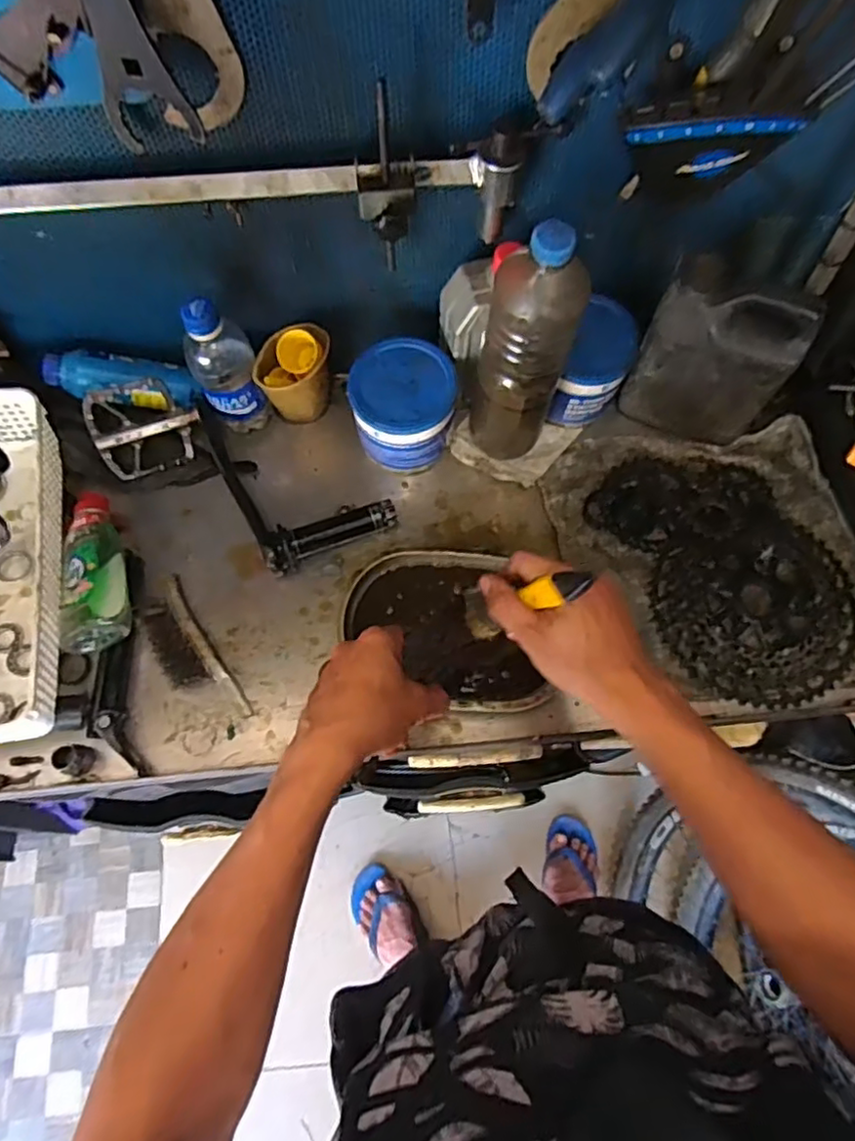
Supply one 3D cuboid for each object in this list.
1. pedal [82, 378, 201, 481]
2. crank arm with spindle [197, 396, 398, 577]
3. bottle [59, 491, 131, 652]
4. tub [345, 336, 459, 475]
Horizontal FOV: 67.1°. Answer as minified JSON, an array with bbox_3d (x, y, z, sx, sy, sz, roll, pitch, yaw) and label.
[{"bbox_3d":[-0.287,-0.146,0.663,0.102,0.092,0.021,-19,32,-12],"label":"pedal"},{"bbox_3d":[-0.136,-0.107,0.665,0.136,0.056,0.196,-27,71,-9],"label":"crank arm with spindle"},{"bbox_3d":[-0.328,-0.002,0.635,0.065,0.057,0.165,-14,70,-4],"label":"bottle"},{"bbox_3d":[-0.023,-0.162,0.659,0.099,0.091,0.101,0,69,1],"label":"tub"}]

